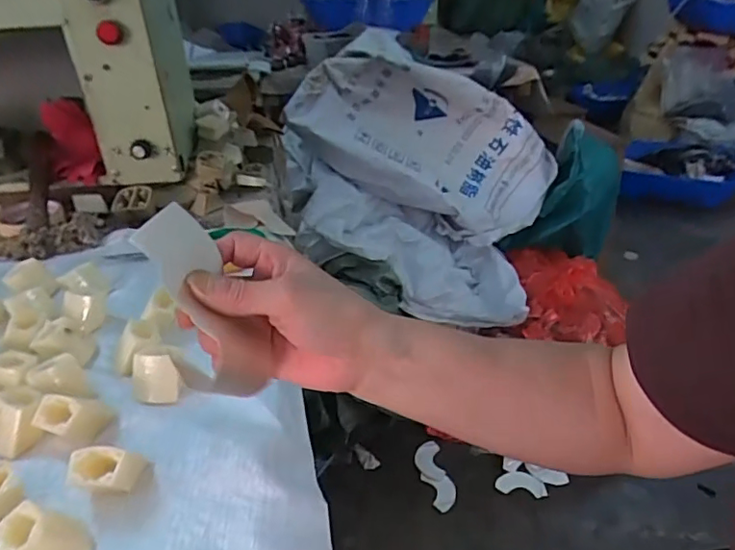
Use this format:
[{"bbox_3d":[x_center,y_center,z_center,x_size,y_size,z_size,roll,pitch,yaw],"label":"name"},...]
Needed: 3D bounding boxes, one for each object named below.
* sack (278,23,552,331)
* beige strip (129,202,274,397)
[{"bbox_3d":[0.128,-0.253,1.339,0.600,0.516,0.562,10,32,18],"label":"sack"},{"bbox_3d":[-0.092,0.018,0.308,0.043,0.113,0.029,-29,6,-39],"label":"beige strip"}]

